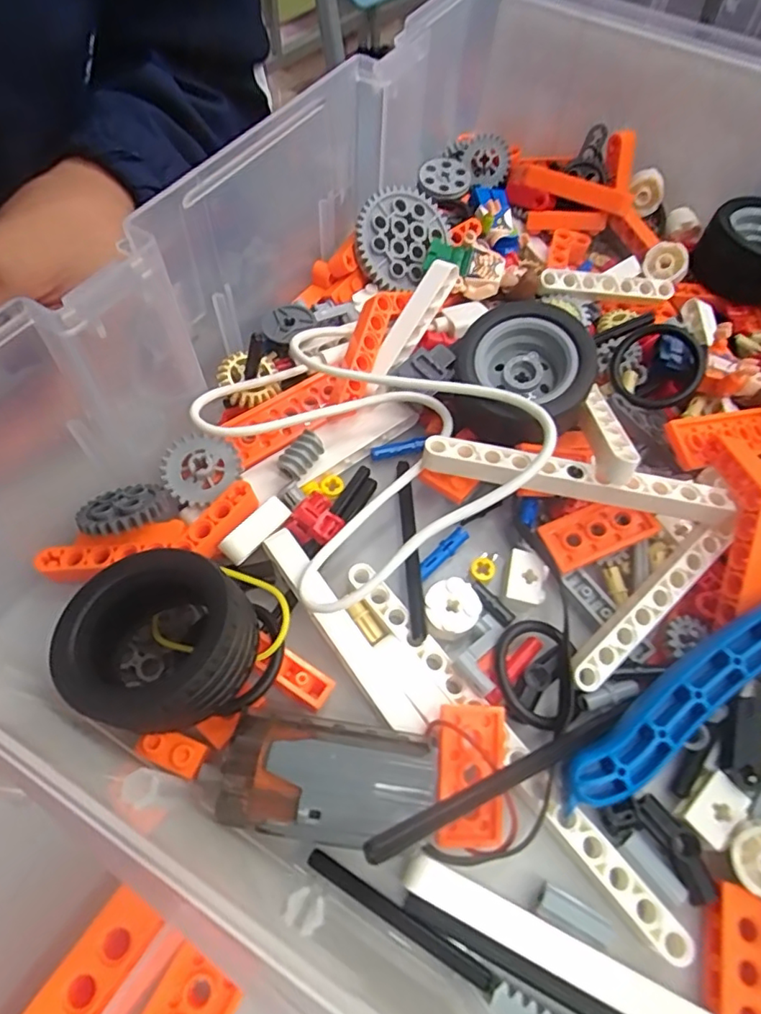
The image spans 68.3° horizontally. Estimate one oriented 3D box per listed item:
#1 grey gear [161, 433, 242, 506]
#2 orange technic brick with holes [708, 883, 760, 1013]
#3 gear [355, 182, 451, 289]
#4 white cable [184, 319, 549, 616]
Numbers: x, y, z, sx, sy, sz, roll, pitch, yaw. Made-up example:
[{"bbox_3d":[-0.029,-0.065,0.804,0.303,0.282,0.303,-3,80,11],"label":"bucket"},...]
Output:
[{"bbox_3d":[-0.055,-0.012,0.171,0.022,0.007,0.020,1,60,-3],"label":"grey gear"},{"bbox_3d":[0.080,0.103,0.124,0.011,0.006,0.031,15,60,5],"label":"orange technic brick with holes"},{"bbox_3d":[0.007,-0.103,0.212,0.035,0.005,0.038,41,80,-16],"label":"gear"},{"bbox_3d":[-0.006,-0.023,0.168,0.077,0.030,0.091,-29,66,-18],"label":"white cable"}]

